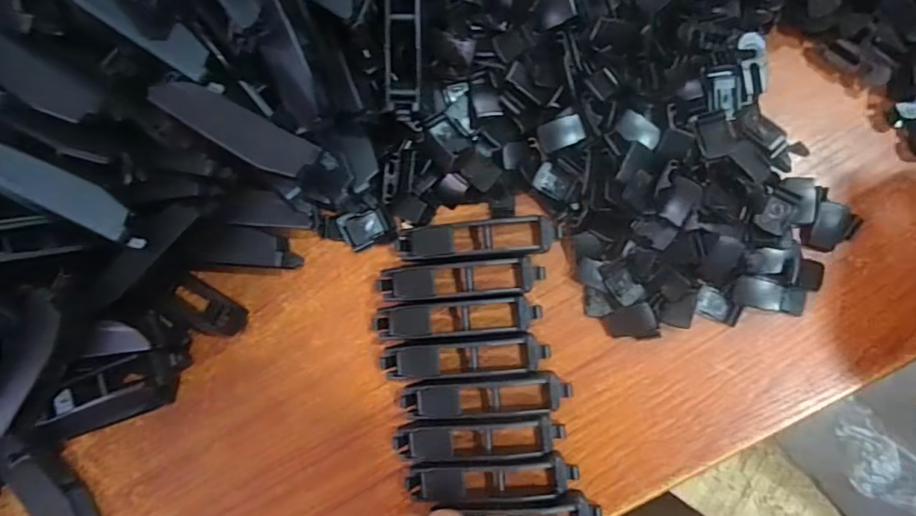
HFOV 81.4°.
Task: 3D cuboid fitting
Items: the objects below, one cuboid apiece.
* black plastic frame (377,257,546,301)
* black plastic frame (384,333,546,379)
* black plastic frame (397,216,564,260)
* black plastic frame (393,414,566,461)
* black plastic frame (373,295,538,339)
[{"bbox_3d":[0.002,0.010,0.249,0.074,0.017,0.017,-4,86,9],"label":"black plastic frame"},{"bbox_3d":[0.003,0.045,0.246,0.075,0.016,0.017,-5,85,9],"label":"black plastic frame"},{"bbox_3d":[0.010,-0.010,0.248,0.075,0.018,0.019,-4,86,9],"label":"black plastic frame"},{"bbox_3d":[0.010,0.081,0.241,0.073,0.018,0.019,-4,86,9],"label":"black plastic frame"},{"bbox_3d":[0.000,0.028,0.247,0.075,0.017,0.017,-4,86,9],"label":"black plastic frame"}]

